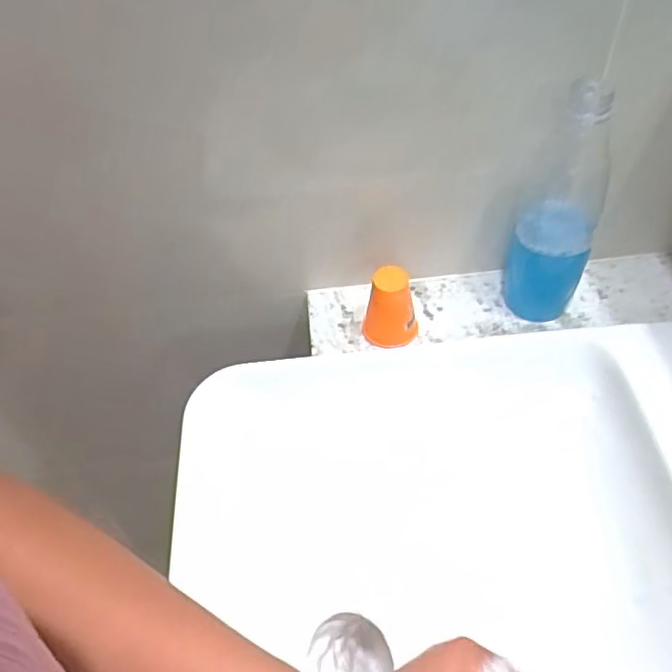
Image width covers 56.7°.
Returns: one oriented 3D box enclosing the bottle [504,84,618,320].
[{"bbox_3d":[0.180,-0.096,0.512,0.068,0.200,0.059,23,58,22],"label":"bottle"}]

